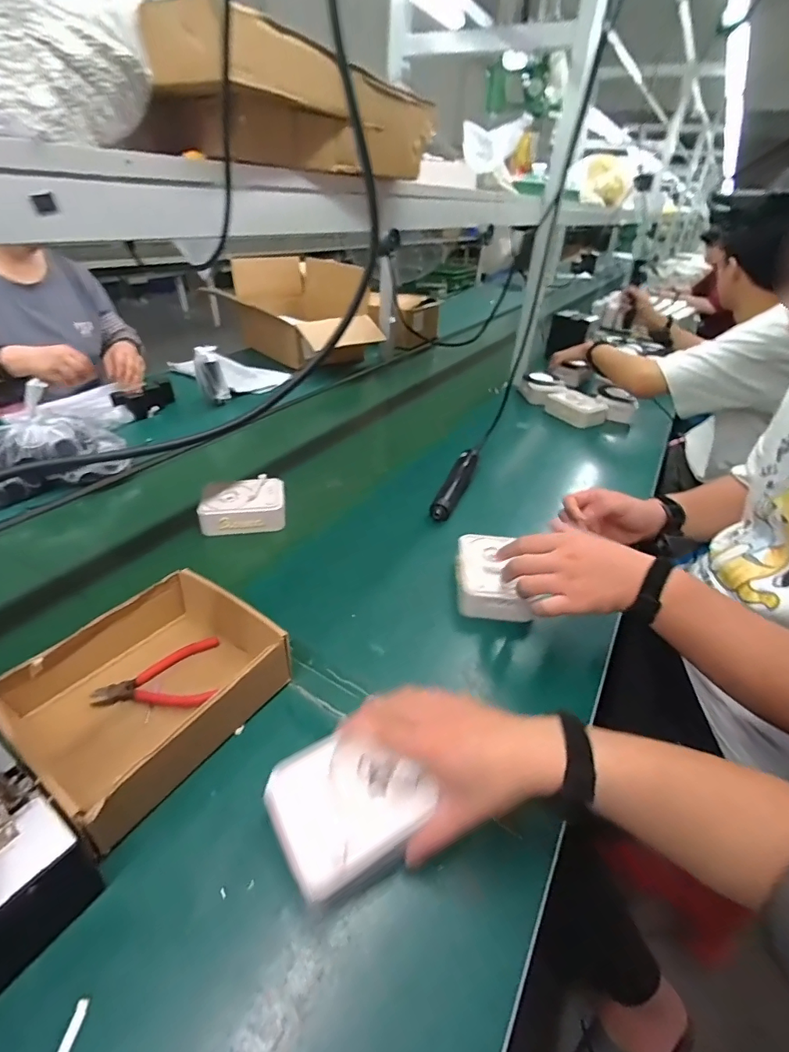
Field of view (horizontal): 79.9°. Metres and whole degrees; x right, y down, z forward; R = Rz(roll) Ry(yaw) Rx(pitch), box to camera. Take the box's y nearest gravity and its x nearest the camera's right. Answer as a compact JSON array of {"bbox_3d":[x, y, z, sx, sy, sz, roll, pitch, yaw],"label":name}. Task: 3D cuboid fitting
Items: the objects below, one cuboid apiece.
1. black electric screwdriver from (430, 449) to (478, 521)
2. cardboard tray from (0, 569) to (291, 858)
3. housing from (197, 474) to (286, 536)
[{"bbox_3d":[0.108,-0.075,0.837,0.042,0.046,0.193,15,36,15],"label":"black electric screwdriver"},{"bbox_3d":[-0.241,0.153,0.460,0.177,0.078,0.208,23,39,24],"label":"cardboard tray"},{"bbox_3d":[-0.244,-0.032,0.764,0.129,0.049,0.092,-4,36,-11],"label":"housing"}]

